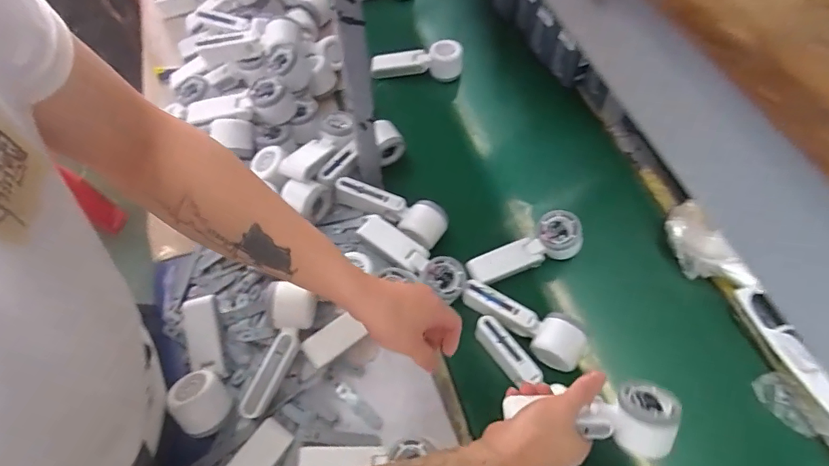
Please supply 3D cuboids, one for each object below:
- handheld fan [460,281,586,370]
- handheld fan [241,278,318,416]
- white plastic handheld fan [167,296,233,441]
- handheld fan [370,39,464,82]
[{"bbox_3d":[0.137,0.113,0.624,0.164,0.043,0.049,27,63,17],"label":"handheld fan"},{"bbox_3d":[-0.161,0.146,0.591,0.058,0.053,0.156,8,59,6],"label":"handheld fan"},{"bbox_3d":[-0.261,0.154,0.587,0.056,0.046,0.172,-16,59,-8],"label":"white plastic handheld fan"},{"bbox_3d":[0.003,-0.316,0.900,0.176,0.065,0.043,0,57,15],"label":"handheld fan"}]

